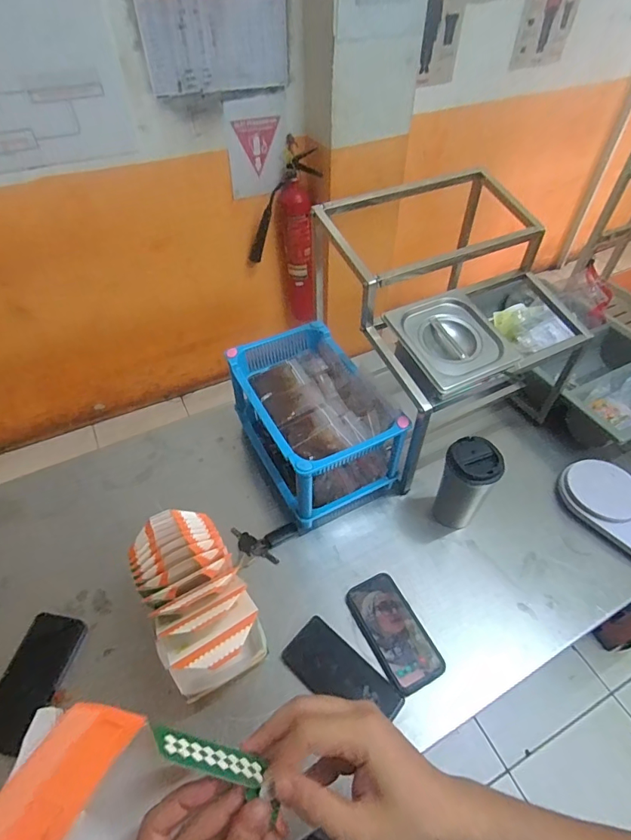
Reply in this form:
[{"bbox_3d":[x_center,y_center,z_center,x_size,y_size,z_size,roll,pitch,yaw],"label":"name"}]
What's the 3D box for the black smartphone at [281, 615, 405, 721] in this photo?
[{"bbox_3d":[0.036,0.364,0.638,0.165,0.009,0.082,36,55,27],"label":"black smartphone"}]

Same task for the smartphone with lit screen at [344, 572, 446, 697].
[{"bbox_3d":[0.118,0.315,0.679,0.083,0.016,0.163,-21,53,-17],"label":"smartphone with lit screen"}]

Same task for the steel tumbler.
[{"bbox_3d":[0.245,0.110,0.751,0.085,0.166,0.073,28,55,21],"label":"steel tumbler"}]

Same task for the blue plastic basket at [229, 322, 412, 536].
[{"bbox_3d":[-0.008,0.006,0.831,0.199,0.194,0.304,-23,54,-19],"label":"blue plastic basket"}]

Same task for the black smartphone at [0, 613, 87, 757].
[{"bbox_3d":[-0.407,0.371,0.644,0.085,0.018,0.169,9,50,7],"label":"black smartphone"}]

